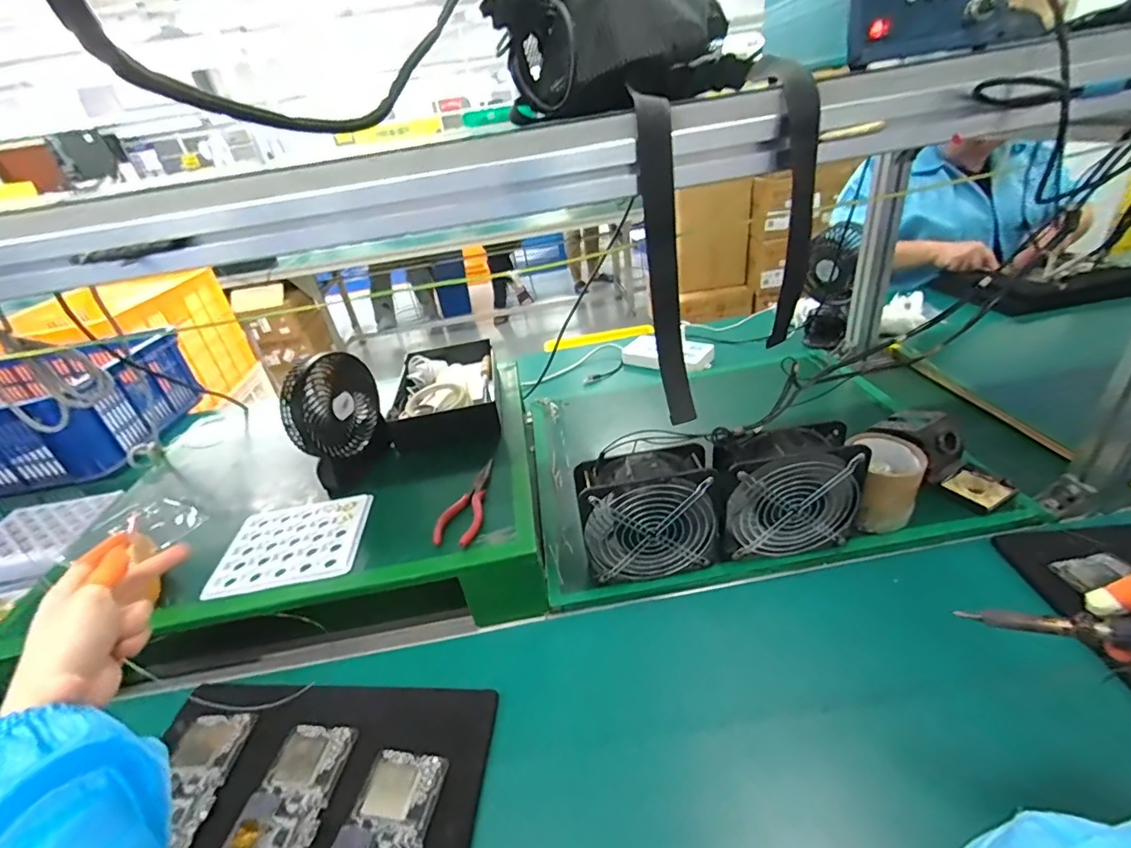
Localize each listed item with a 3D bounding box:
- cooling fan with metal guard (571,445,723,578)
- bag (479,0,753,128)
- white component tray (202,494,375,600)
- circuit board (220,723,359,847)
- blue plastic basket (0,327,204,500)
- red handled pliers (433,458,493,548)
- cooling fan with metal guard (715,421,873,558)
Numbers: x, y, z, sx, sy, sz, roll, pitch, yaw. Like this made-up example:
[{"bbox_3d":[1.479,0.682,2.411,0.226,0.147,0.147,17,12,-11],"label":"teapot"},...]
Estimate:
[{"bbox_3d":[0.096,0.104,0.566,0.157,0.141,0.068,-9,33,-2],"label":"cooling fan with metal guard"},{"bbox_3d":[0.057,-0.334,0.432,0.143,0.092,0.203,17,40,33],"label":"bag"},{"bbox_3d":[-0.329,0.142,0.599,0.163,0.006,0.143,-10,33,-4],"label":"white component tray"},{"bbox_3d":[-0.251,0.345,0.431,0.075,0.006,0.153,-1,33,10],"label":"circuit board"},{"bbox_3d":[-1.120,-0.019,1.046,0.463,0.164,0.388,-10,33,-4],"label":"blue plastic basket"},{"bbox_3d":[-0.114,0.094,0.614,0.048,0.015,0.146,2,34,15],"label":"red handled pliers"},{"bbox_3d":[0.250,0.077,0.564,0.160,0.138,0.064,-9,33,-2],"label":"cooling fan with metal guard"}]

